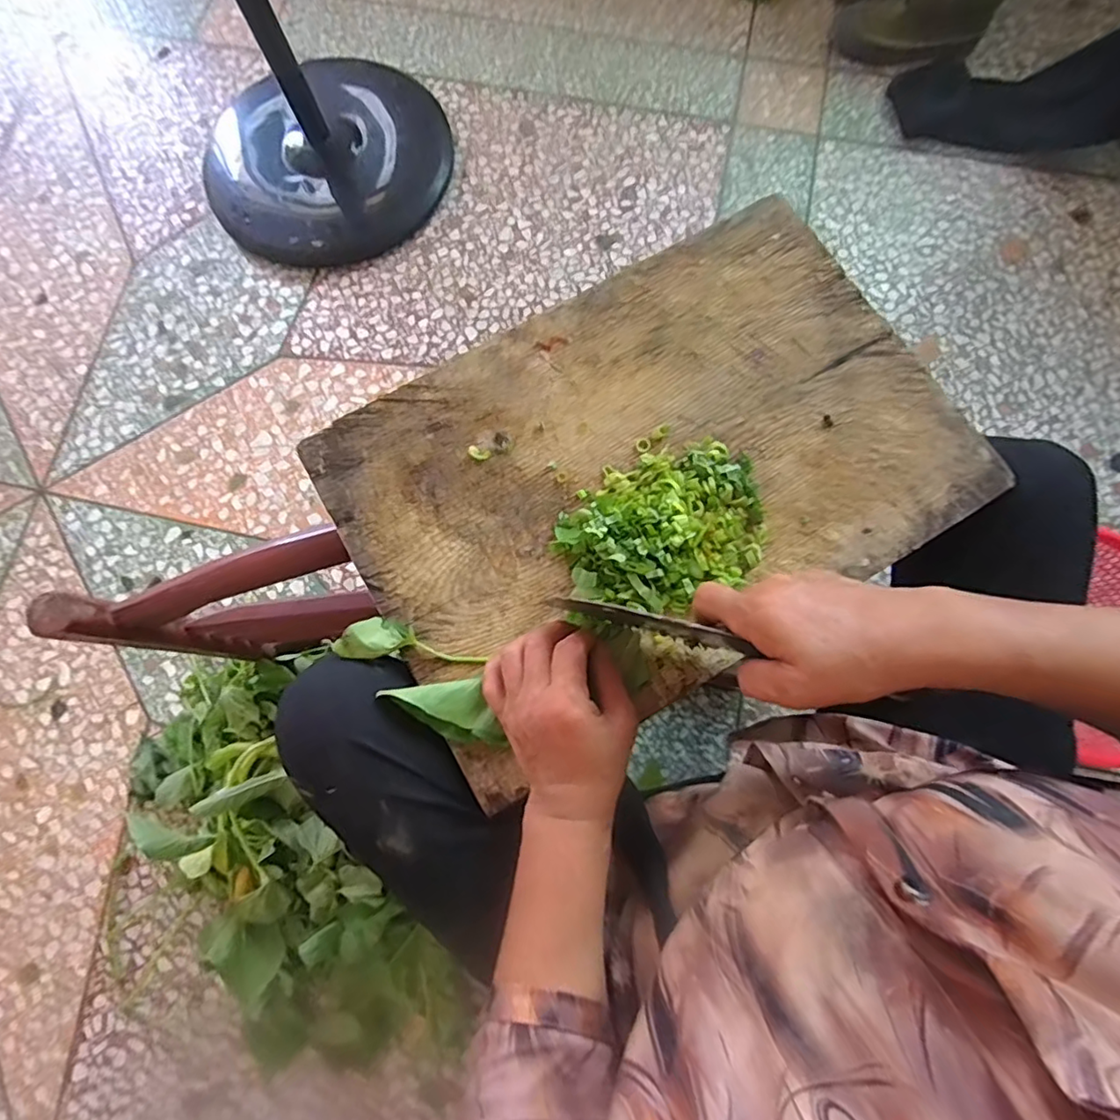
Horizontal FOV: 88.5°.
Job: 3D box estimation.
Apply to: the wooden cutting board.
[{"bbox_3d":[0.072,-0.077,0.463,0.472,0.022,0.317,-30,80,-4],"label":"wooden cutting board"}]

